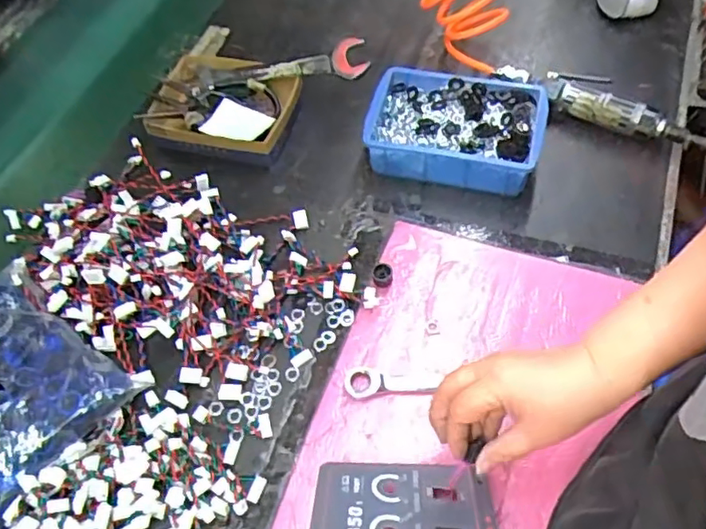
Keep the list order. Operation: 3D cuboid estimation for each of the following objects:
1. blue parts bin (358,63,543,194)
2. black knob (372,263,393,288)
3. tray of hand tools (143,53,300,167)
[{"bbox_3d":[0.121,-0.165,0.712,0.200,0.057,0.143,10,59,9],"label":"blue parts bin"},{"bbox_3d":[0.031,0.011,0.628,0.021,0.014,0.024,-1,58,2],"label":"black knob"},{"bbox_3d":[-0.154,-0.188,0.728,0.164,0.058,0.125,8,59,7],"label":"tray of hand tools"}]

